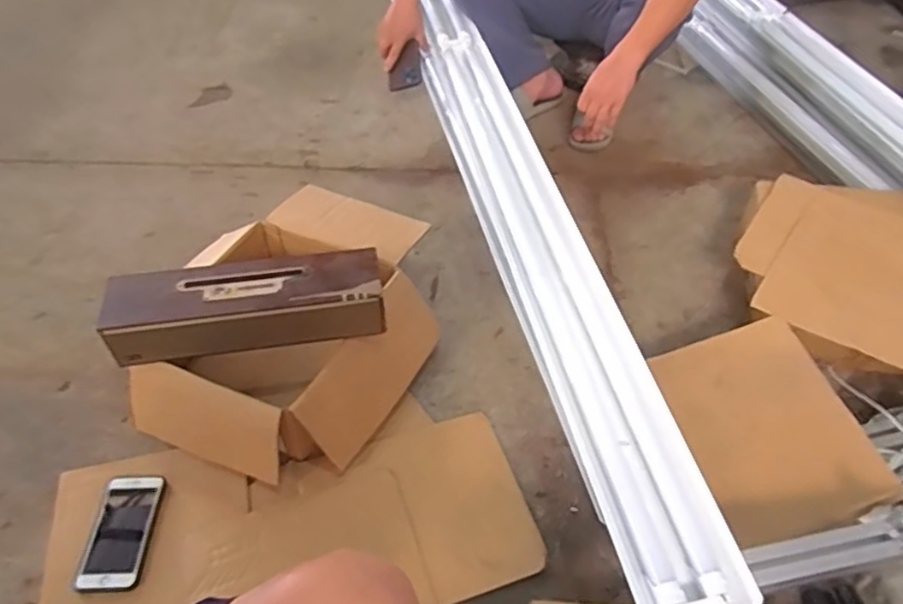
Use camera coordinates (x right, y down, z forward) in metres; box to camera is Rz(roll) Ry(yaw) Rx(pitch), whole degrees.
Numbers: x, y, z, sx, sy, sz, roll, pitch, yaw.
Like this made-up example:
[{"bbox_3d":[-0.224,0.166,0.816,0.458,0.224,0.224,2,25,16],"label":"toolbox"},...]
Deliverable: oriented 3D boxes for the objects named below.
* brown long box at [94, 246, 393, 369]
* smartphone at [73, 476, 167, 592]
[{"bbox_3d":[-0.290,0.006,0.928,0.382,0.078,0.118,-5,47,-4],"label":"brown long box"},{"bbox_3d":[-0.452,0.314,0.890,0.084,0.012,0.151,-1,47,-1],"label":"smartphone"}]

